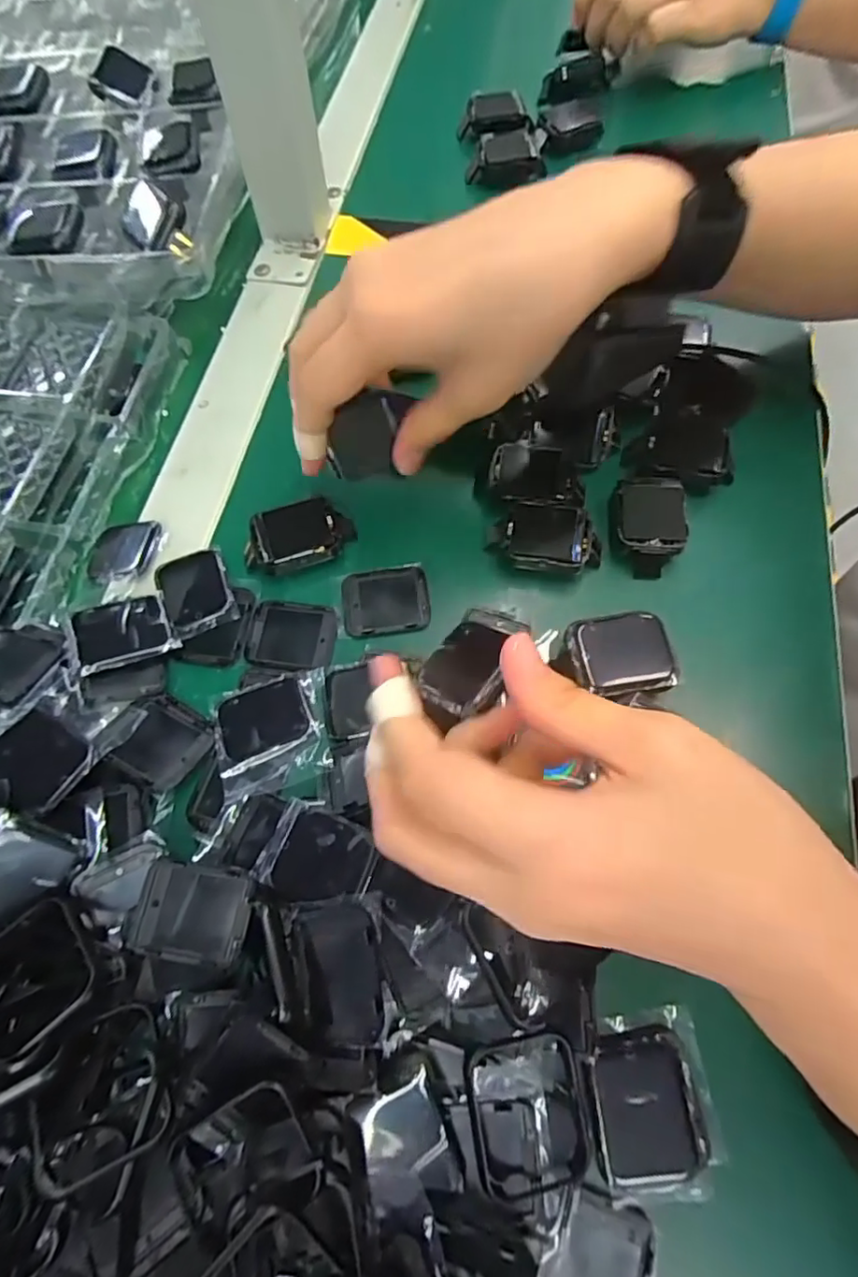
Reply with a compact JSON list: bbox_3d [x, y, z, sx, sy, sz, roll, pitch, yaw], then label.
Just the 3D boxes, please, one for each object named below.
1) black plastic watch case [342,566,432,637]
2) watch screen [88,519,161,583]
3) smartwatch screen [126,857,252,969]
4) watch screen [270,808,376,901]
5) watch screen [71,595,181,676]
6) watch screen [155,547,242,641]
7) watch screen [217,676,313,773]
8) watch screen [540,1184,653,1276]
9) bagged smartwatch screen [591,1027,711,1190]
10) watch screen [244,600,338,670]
[{"bbox_3d":[-0.020,-0.018,0.272,0.039,0.004,0.033,-6,66,-1],"label":"black plastic watch case"},{"bbox_3d":[-0.153,-0.044,0.289,0.038,0.004,0.033,-1,66,18],"label":"watch screen"},{"bbox_3d":[-0.086,0.099,0.209,0.040,0.006,0.031,9,67,5],"label":"smartwatch screen"},{"bbox_3d":[-0.038,0.081,0.211,0.033,0.007,0.032,21,69,10],"label":"watch screen"},{"bbox_3d":[-0.136,-0.003,0.256,0.037,0.004,0.033,-19,63,-27],"label":"watch screen"},{"bbox_3d":[-0.110,-0.023,0.274,0.030,0.005,0.042,-23,68,-8],"label":"watch screen"},{"bbox_3d":[-0.071,0.034,0.246,0.037,0.005,0.031,-24,68,-9],"label":"watch screen"},{"bbox_3d":[0.052,0.197,0.179,0.031,0.005,0.039,20,68,10],"label":"watch screen"},{"bbox_3d":[0.073,0.156,0.195,0.034,0.006,0.040,-7,66,-2],"label":"bagged smartwatch screen"},{"bbox_3d":[-0.063,-0.002,0.267,0.039,0.004,0.033,6,67,4],"label":"watch screen"}]

